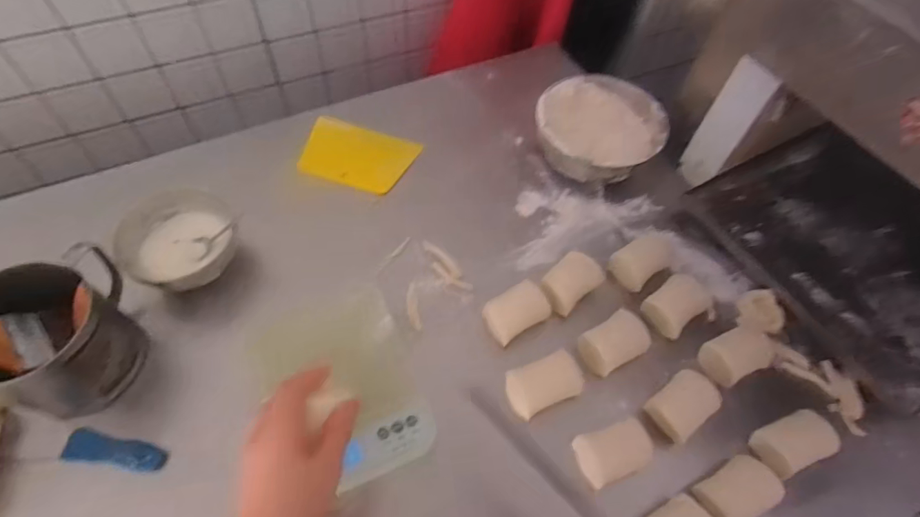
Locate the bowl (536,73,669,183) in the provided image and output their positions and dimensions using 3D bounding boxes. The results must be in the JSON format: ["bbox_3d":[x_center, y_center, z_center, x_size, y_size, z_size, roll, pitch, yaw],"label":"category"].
[{"bbox_3d":[0.202,-0.188,0.718,0.170,0.074,0.173,2,58,-2],"label":"bowl"}]

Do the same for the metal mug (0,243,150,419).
[{"bbox_3d":[-0.388,0.074,0.488,0.107,0.121,0.133,39,64,19],"label":"metal mug"}]

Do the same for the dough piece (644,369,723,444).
[{"bbox_3d":[0.234,0.158,0.525,0.069,0.046,0.049,-32,65,-21],"label":"dough piece"}]

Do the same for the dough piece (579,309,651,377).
[{"bbox_3d":[0.173,0.098,0.561,0.073,0.043,0.049,-24,62,-17],"label":"dough piece"}]

